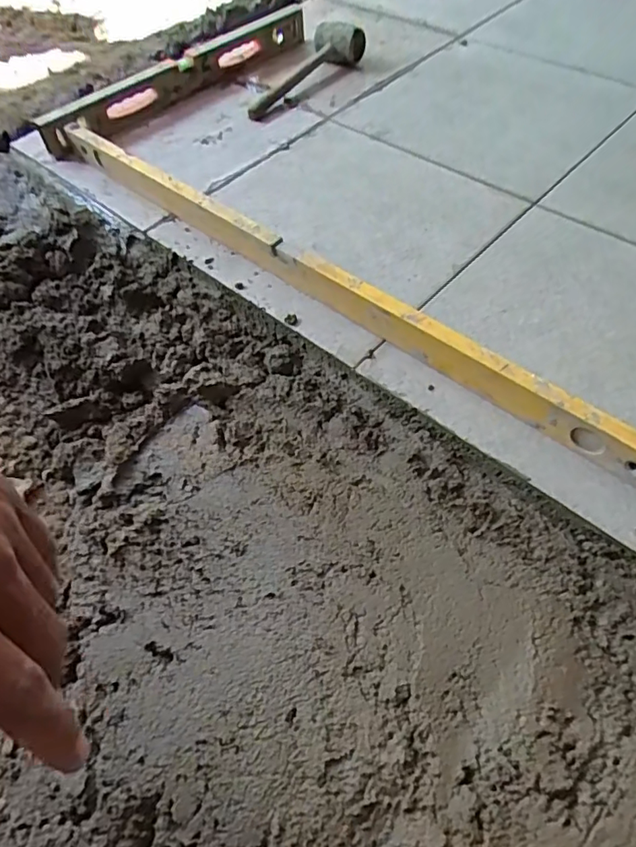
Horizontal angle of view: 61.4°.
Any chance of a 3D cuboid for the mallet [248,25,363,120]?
[{"bbox_3d":[-0.027,-0.680,1.036,0.117,0.059,0.311,22,60,18],"label":"mallet"}]

